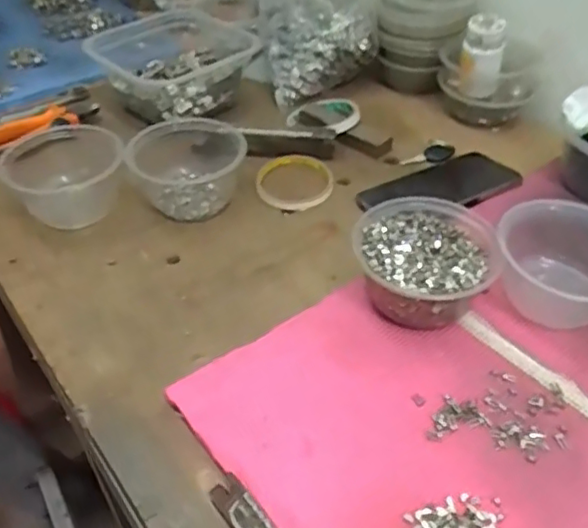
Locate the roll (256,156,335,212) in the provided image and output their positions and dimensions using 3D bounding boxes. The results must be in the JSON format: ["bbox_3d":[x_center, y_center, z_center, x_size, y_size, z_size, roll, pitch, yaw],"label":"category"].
[{"bbox_3d":[0.001,-0.092,0.656,0.079,0.014,0.089,-1,43,-1],"label":"roll"}]

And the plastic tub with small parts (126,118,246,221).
[{"bbox_3d":[-0.109,-0.106,0.631,0.116,0.060,0.128,-12,44,-11],"label":"plastic tub with small parts"}]

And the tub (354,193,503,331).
[{"bbox_3d":[0.107,-0.003,0.509,0.108,0.056,0.118,0,43,0],"label":"tub"}]

